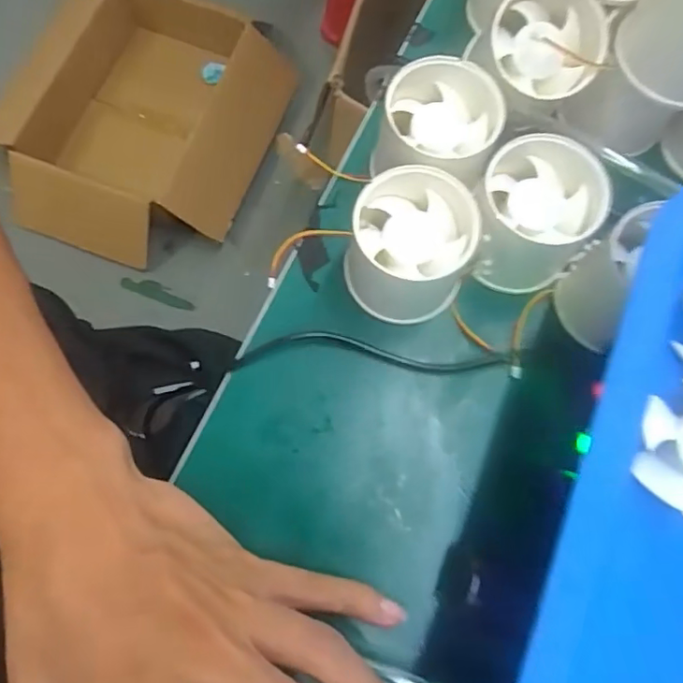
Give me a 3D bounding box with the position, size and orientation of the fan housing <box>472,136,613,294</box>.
[{"bbox_3d":[0.086,-0.055,0.260,0.052,0.046,0.053,0,75,-1],"label":"fan housing"}]

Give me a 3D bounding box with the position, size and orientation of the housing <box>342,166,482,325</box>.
[{"bbox_3d":[0.030,-0.041,0.257,0.053,0.049,0.051,12,75,2],"label":"housing"}]

